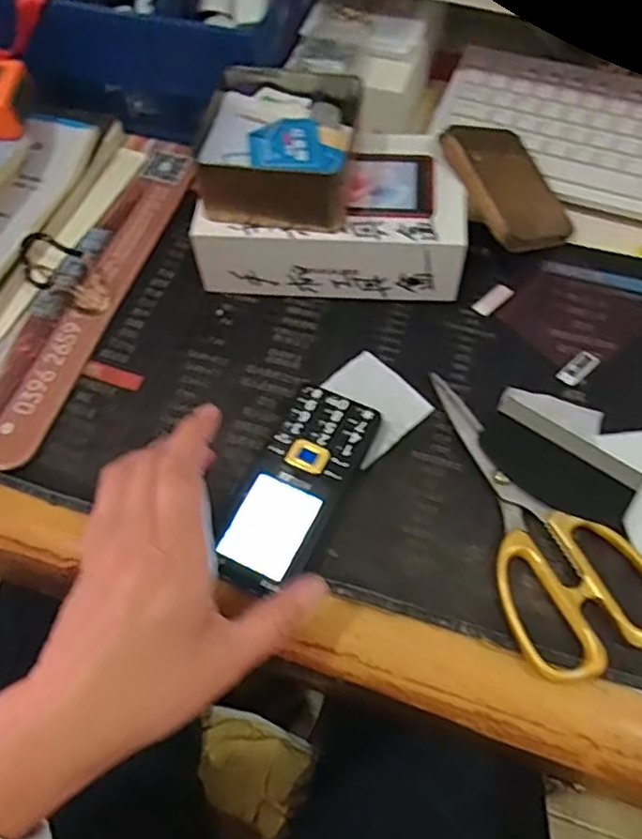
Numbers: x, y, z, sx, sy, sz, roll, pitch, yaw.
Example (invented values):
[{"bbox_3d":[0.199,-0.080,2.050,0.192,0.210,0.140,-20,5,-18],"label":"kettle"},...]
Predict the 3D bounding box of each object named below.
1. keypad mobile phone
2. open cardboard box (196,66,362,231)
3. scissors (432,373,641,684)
[{"bbox_3d":[-0.013,0.037,0.361,0.050,0.013,0.123,24,65,13],"label":"keypad mobile phone"},{"bbox_3d":[-0.024,-0.179,0.413,0.094,0.038,0.110,7,62,5],"label":"open cardboard box"},{"bbox_3d":[0.111,0.050,0.360,0.081,0.010,0.176,-24,63,-11],"label":"scissors"}]

